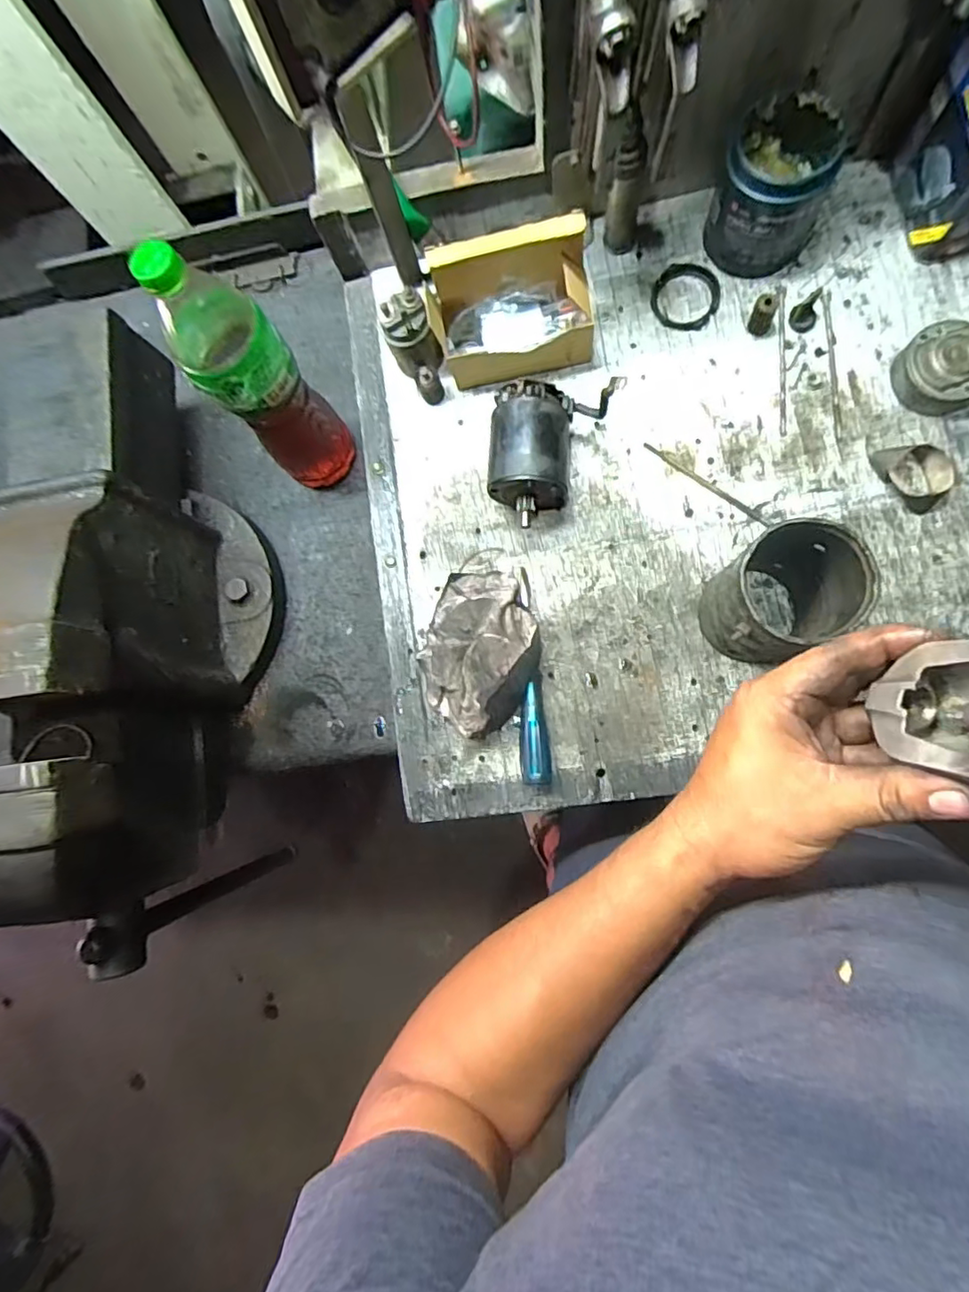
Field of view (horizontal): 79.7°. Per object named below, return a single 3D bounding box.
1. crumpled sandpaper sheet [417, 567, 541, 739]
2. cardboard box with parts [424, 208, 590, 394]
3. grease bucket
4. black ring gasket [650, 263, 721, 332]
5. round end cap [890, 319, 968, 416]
[{"bbox_3d":[-0.005,0.001,0.531,0.106,0.047,0.150,17,85,9],"label":"crumpled sandpaper sheet"},{"bbox_3d":[0.024,-0.301,0.523,0.142,0.103,0.083,-6,82,6],"label":"cardboard box with parts"},{"bbox_3d":[0.258,-0.407,0.519,0.090,0.096,0.092,-1,83,7],"label":"grease bucket"},{"bbox_3d":[0.194,-0.337,0.559,0.063,0.004,0.067,10,84,8],"label":"black ring gasket"},{"bbox_3d":[0.401,-0.241,0.503,0.066,0.036,0.075,-39,80,1],"label":"round end cap"}]

